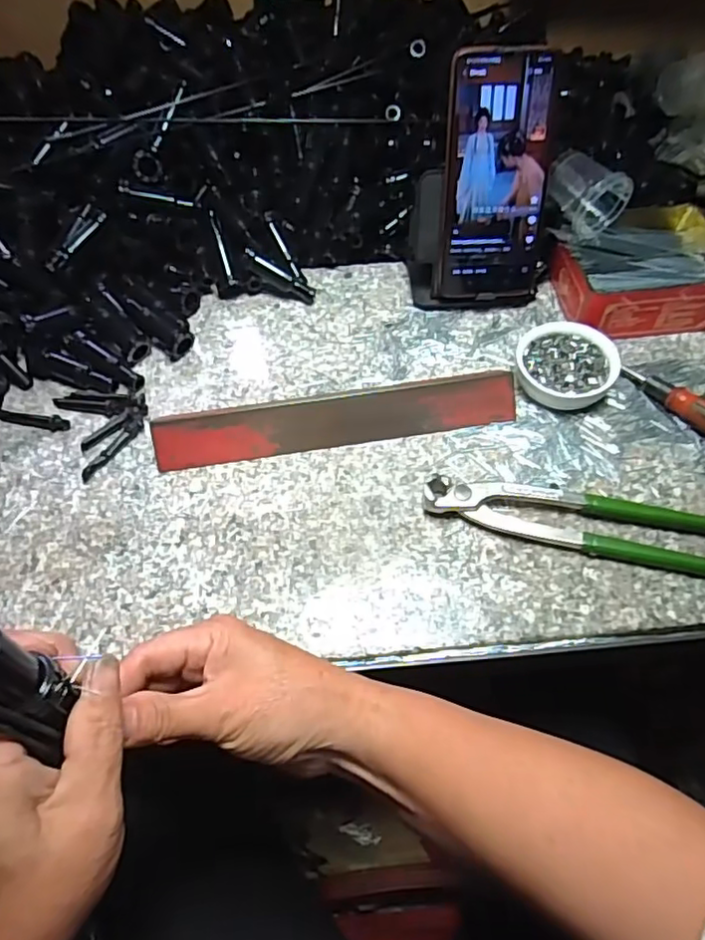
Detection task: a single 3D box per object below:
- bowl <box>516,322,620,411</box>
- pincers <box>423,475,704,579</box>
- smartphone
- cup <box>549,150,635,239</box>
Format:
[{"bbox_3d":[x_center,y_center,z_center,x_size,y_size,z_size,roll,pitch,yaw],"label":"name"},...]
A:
[{"bbox_3d":[0.158,-0.077,0.458,0.071,0.026,0.067,-1,57,2],"label":"bowl"},{"bbox_3d":[0.147,0.029,0.394,0.196,0.018,0.049,10,58,9],"label":"pincers"},{"bbox_3d":[0.111,-0.215,0.459,0.086,0.168,0.012,-2,32,-2],"label":"smartphone"},{"bbox_3d":[0.186,-0.219,0.492,0.045,0.056,0.051,-24,59,-13],"label":"cup"}]

